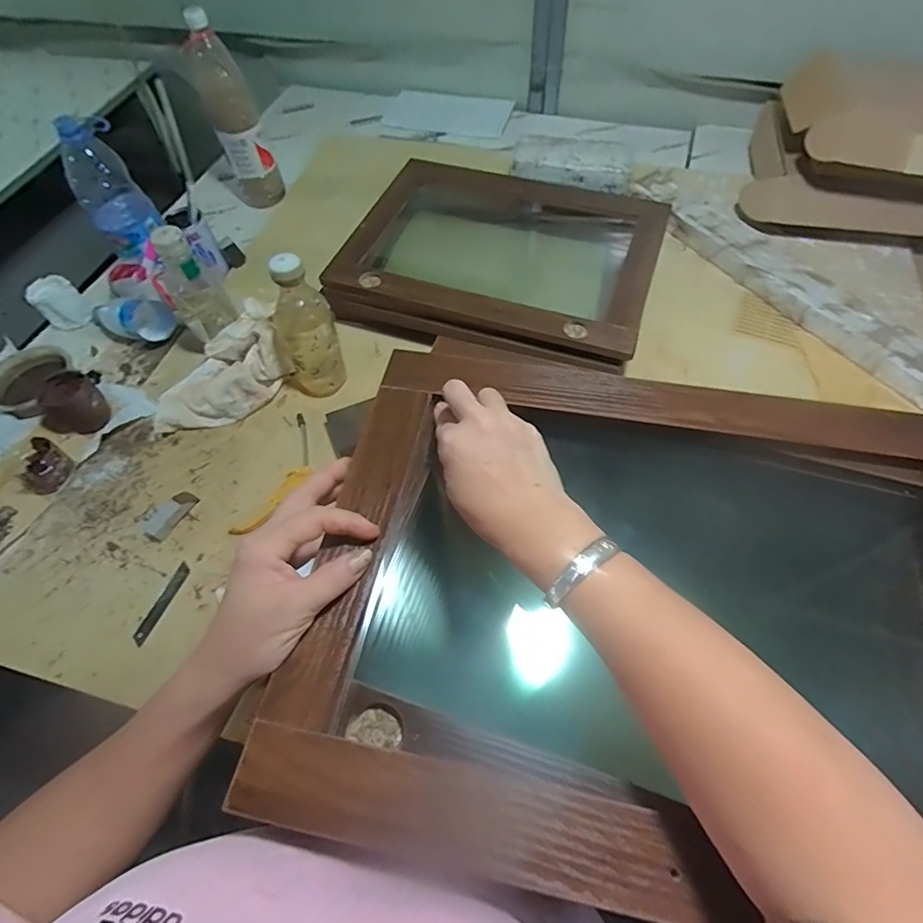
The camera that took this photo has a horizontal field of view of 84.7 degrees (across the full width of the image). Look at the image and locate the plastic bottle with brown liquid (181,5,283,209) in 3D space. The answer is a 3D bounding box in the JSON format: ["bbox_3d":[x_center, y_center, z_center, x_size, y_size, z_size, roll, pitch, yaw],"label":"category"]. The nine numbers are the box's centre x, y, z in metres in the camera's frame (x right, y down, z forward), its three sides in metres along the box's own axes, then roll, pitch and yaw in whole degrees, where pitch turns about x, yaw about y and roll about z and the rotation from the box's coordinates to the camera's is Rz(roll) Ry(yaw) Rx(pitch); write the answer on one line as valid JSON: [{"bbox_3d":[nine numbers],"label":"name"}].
[{"bbox_3d":[-0.413,-0.616,0.921,0.094,0.289,0.072,-14,59,-5],"label":"plastic bottle with brown liquid"}]

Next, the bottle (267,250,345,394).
[{"bbox_3d":[-0.216,-0.179,0.688,0.088,0.213,0.071,-23,60,-10],"label":"bottle"}]

